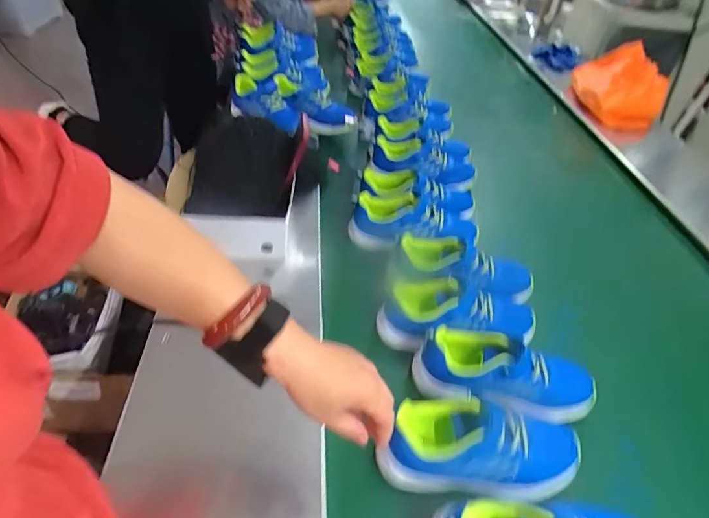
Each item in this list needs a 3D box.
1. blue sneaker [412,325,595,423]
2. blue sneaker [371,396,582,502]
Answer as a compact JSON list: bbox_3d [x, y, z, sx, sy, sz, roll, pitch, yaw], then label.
[{"bbox_3d":[0.207,0.151,0.581,0.243,0.074,0.081,8,44,3],"label":"blue sneaker"},{"bbox_3d":[0.155,0.219,0.501,0.240,0.078,0.083,4,44,-1],"label":"blue sneaker"}]

